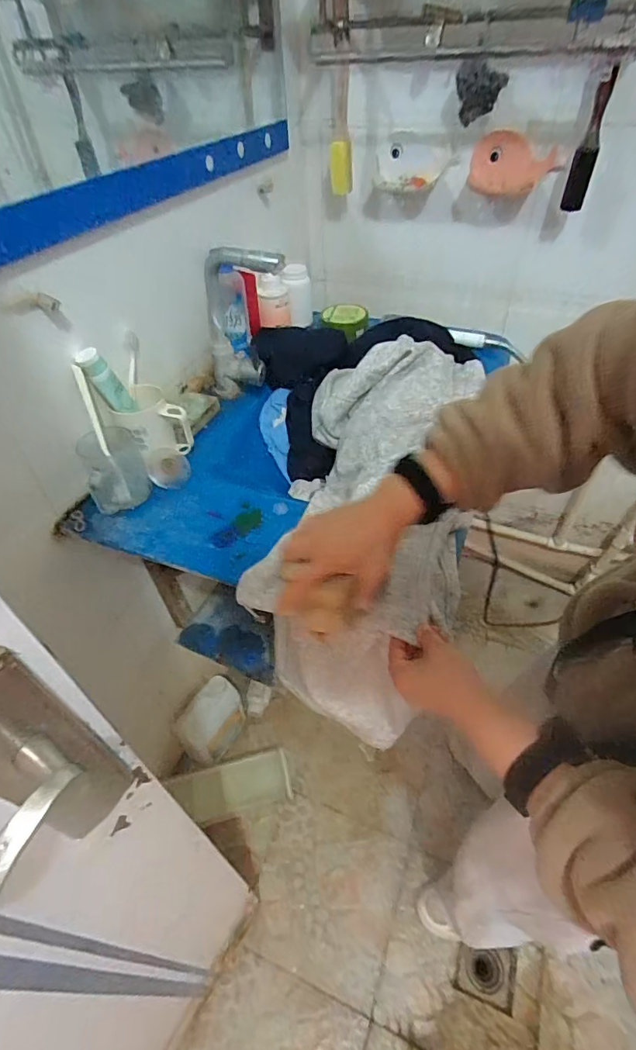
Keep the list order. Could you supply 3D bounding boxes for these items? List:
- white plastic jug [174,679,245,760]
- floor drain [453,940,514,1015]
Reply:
[{"bbox_3d":[-0.261,0.480,1.160,0.076,0.206,0.150,30,54,28],"label":"white plastic jug"},{"bbox_3d":[0.319,0.852,0.910,0.101,0.010,0.091,14,48,16],"label":"floor drain"}]

